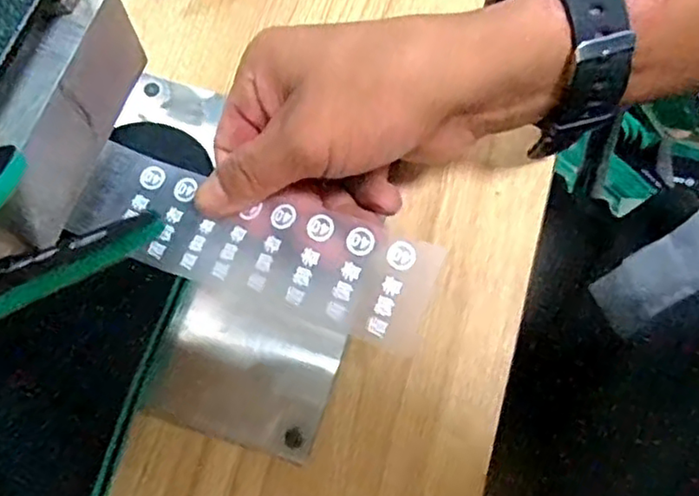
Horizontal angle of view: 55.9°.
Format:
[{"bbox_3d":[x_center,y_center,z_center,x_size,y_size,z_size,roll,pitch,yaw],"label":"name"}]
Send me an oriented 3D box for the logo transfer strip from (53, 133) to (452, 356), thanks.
[{"bbox_3d":[-0.040,-0.003,0.256,0.148,0.012,0.042,19,71,16],"label":"logo transfer strip"}]

